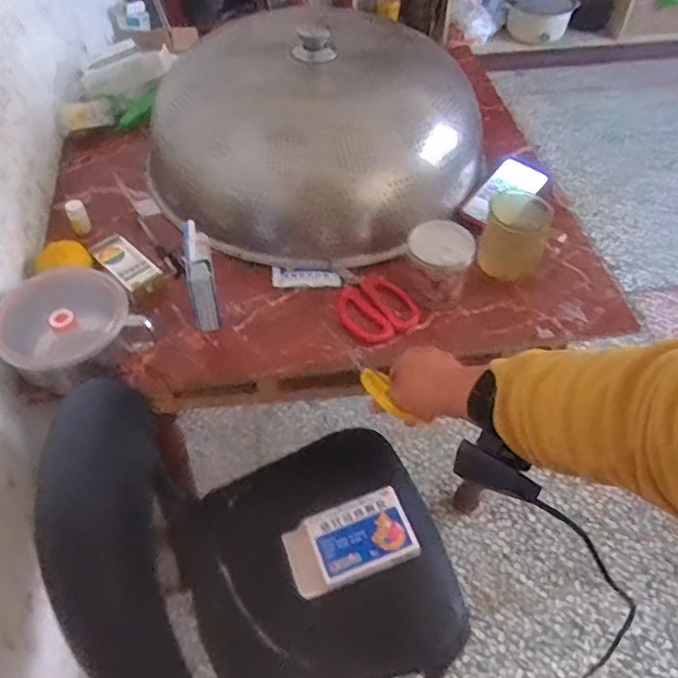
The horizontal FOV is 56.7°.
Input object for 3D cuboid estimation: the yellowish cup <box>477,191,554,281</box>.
[{"bbox_3d":[0.239,-0.139,0.859,0.081,0.114,0.079,0,51,0],"label":"yellowish cup"}]

